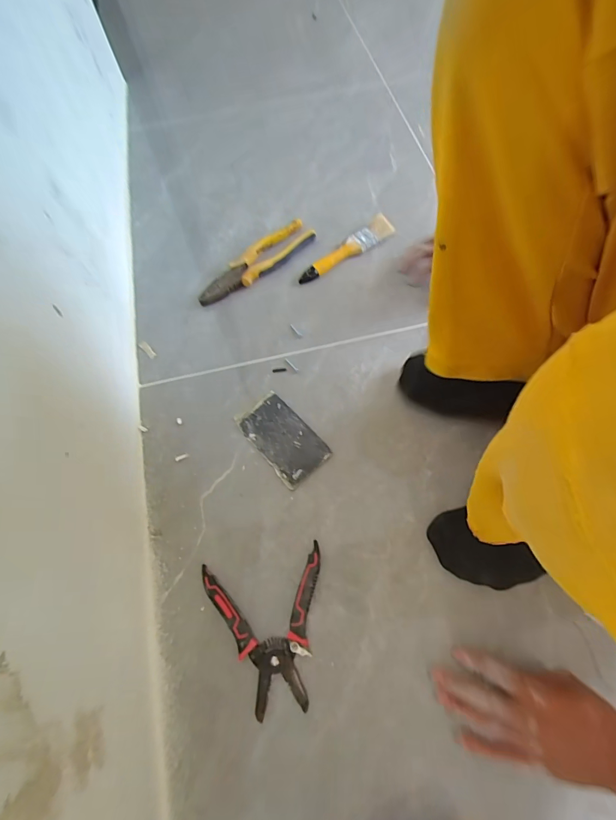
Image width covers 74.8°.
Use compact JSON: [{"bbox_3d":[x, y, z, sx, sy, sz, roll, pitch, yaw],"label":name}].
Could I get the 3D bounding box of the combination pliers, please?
[{"bbox_3d":[-0.082,-0.232,0.638,0.214,0.021,0.058,-42,71,-14],"label":"combination pliers"}]

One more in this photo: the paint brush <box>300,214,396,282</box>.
[{"bbox_3d":[0.062,-0.256,0.645,0.181,0.022,0.032,-36,69,-12],"label":"paint brush"}]

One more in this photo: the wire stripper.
[{"bbox_3d":[-0.037,0.236,0.433,0.129,0.012,0.149,-14,66,-3],"label":"wire stripper"}]

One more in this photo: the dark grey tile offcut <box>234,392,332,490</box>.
[{"bbox_3d":[-0.033,0.036,0.525,0.069,0.006,0.122,-39,70,-13],"label":"dark grey tile offcut"}]

